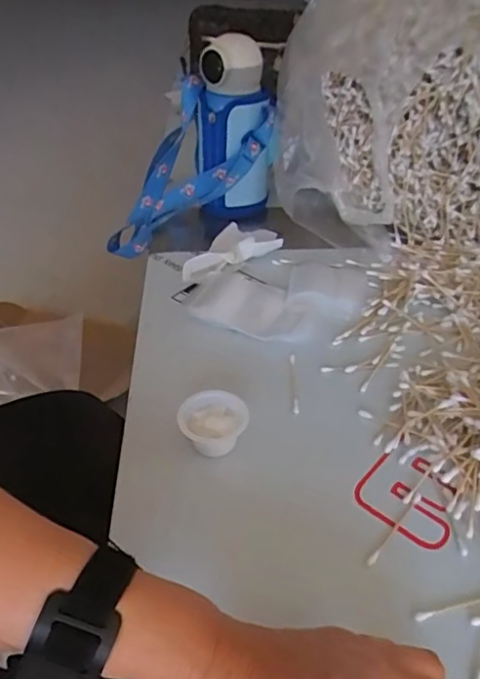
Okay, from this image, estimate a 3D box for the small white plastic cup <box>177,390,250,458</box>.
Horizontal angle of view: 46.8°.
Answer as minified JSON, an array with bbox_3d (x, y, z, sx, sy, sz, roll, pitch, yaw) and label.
[{"bbox_3d":[-0.020,0.069,0.441,0.053,0.033,0.047,2,39,2],"label":"small white plastic cup"}]

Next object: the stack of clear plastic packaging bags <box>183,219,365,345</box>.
[{"bbox_3d":[0.033,-0.067,0.604,0.185,0.022,0.175,18,43,20],"label":"stack of clear plastic packaging bags"}]

